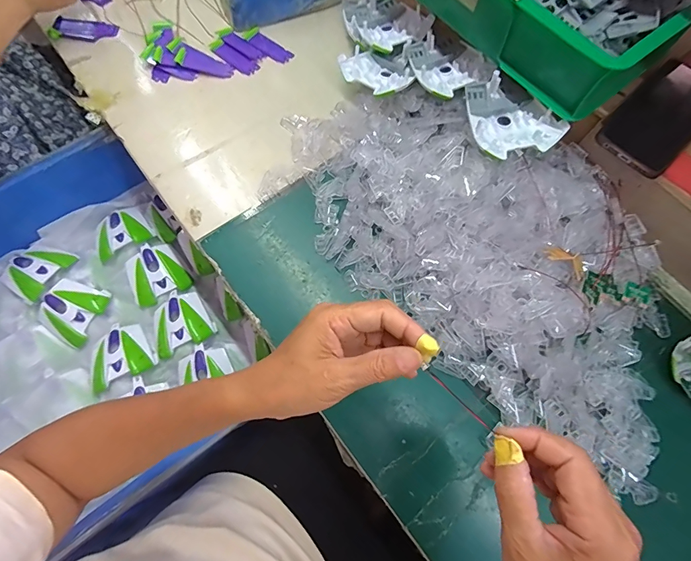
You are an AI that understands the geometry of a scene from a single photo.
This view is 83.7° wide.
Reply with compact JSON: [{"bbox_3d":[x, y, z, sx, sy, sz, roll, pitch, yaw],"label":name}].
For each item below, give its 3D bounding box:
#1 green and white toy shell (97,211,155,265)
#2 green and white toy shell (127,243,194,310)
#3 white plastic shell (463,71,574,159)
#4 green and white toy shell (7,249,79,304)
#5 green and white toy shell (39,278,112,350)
[{"bbox_3d":[-0.383,-0.082,0.653,0.092,0.022,0.088,-35,76,-12],"label":"green and white toy shell"},{"bbox_3d":[-0.314,-0.011,0.635,0.086,0.022,0.091,-32,75,-11],"label":"green and white toy shell"},{"bbox_3d":[0.179,-0.180,0.445,0.079,0.033,0.118,-42,77,-14],"label":"white plastic shell"},{"bbox_3d":[-0.498,-0.016,0.620,0.085,0.026,0.091,28,73,7],"label":"green and white toy shell"},{"bbox_3d":[-0.430,0.049,0.609,0.083,0.035,0.093,25,73,7],"label":"green and white toy shell"}]

